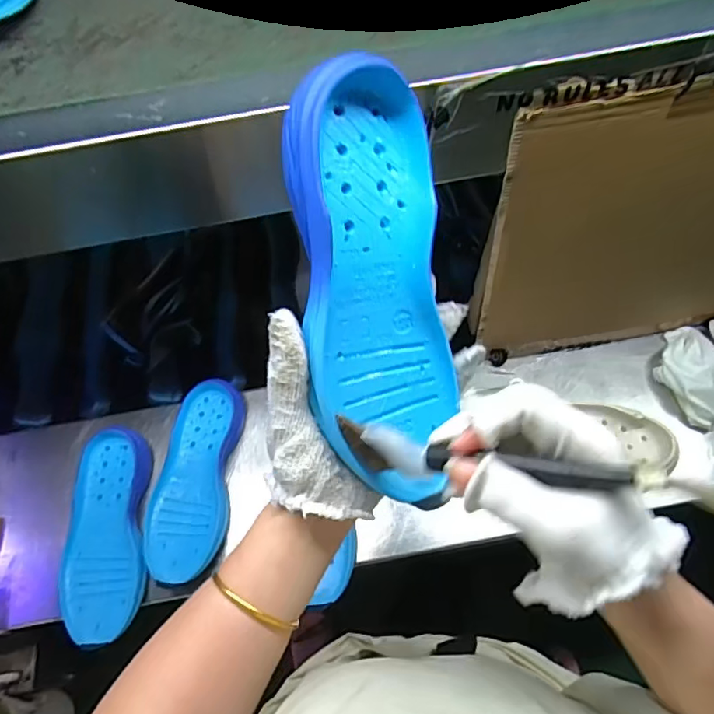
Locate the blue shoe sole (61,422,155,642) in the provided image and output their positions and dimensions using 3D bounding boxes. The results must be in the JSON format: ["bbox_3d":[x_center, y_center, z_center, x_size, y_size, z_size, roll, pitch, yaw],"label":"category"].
[{"bbox_3d":[-0.288,0.201,0.645,0.096,0.029,0.235,-1,61,4],"label":"blue shoe sole"}]

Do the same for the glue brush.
[{"bbox_3d":[0.058,0.051,0.284,0.147,0.030,0.019,1,62,31],"label":"glue brush"}]

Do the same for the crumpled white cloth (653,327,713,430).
[{"bbox_3d":[0.416,0.021,0.680,0.078,0.034,0.124,-23,62,-8],"label":"crumpled white cloth"}]

